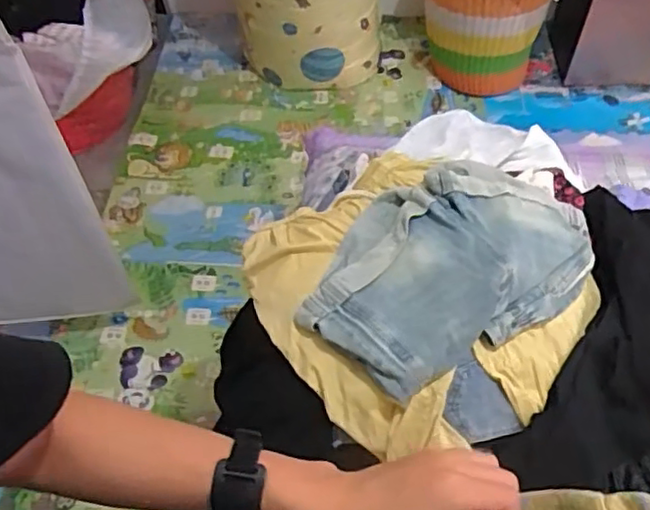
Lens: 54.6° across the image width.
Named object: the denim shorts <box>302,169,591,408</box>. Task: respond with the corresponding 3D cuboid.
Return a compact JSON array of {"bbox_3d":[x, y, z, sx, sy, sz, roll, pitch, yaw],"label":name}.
[{"bbox_3d":[0.183,0.000,0.882,0.299,0.066,0.413,36,64,24],"label":"denim shorts"}]

